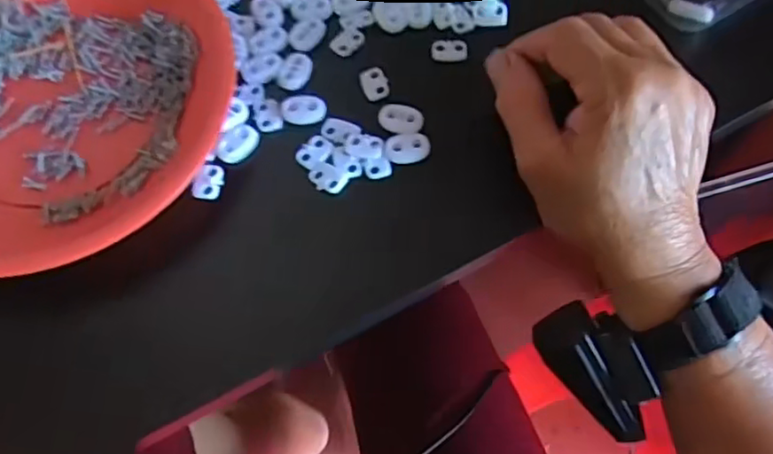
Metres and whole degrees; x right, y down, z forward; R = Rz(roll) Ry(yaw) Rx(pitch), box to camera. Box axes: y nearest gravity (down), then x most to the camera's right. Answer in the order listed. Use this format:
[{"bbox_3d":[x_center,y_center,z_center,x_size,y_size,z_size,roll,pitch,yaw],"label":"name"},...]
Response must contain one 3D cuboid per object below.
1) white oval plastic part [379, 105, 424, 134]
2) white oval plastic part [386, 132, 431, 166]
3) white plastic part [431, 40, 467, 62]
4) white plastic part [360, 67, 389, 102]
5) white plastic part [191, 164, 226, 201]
[{"bbox_3d":[0.007,-0.055,0.328,0.022,0.004,0.016,10,63,4],"label":"white oval plastic part"},{"bbox_3d":[0.011,-0.040,0.323,0.022,0.005,0.016,-3,63,-2],"label":"white oval plastic part"},{"bbox_3d":[0.034,-0.096,0.350,0.019,0.007,0.010,2,63,0],"label":"white plastic part"},{"bbox_3d":[-0.006,-0.076,0.340,0.013,0.005,0.019,-14,64,-8],"label":"white plastic part"},{"bbox_3d":[-0.088,-0.023,0.320,0.012,0.008,0.019,14,63,7],"label":"white plastic part"}]

